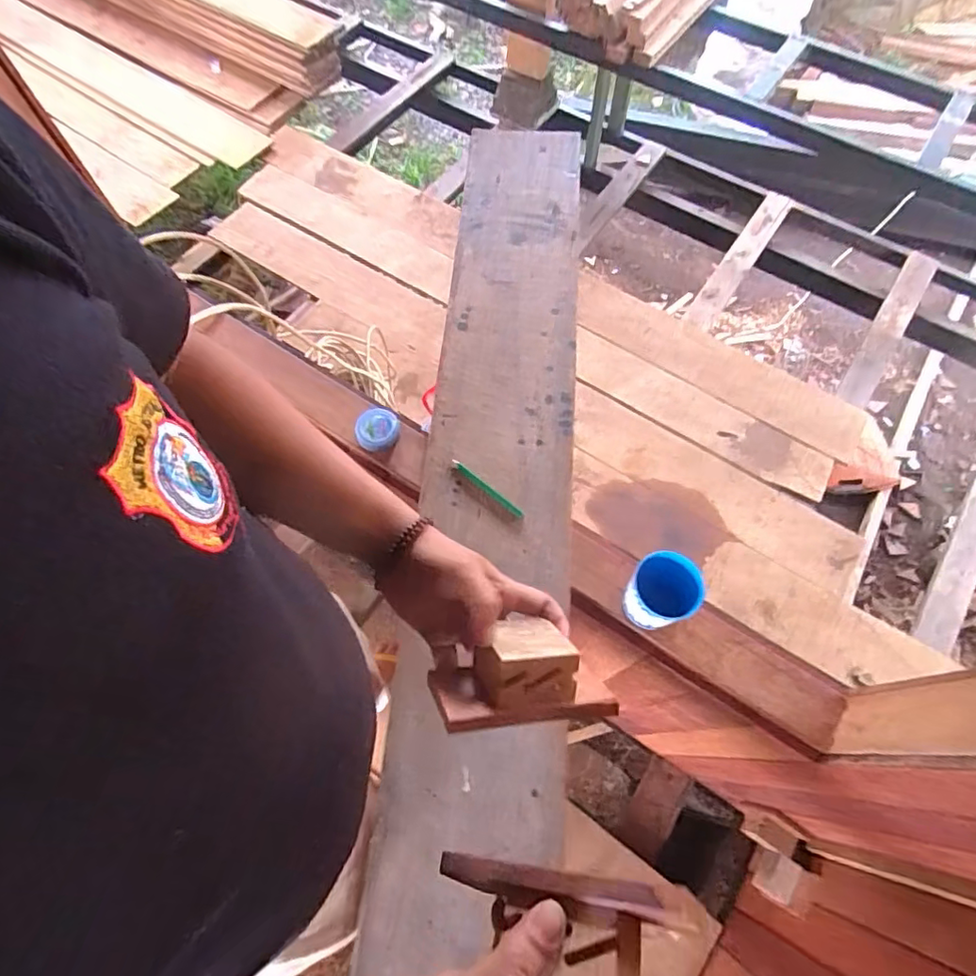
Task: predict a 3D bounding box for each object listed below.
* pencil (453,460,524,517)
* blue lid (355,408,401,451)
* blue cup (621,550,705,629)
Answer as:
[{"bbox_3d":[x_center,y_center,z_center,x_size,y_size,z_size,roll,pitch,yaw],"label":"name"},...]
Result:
[{"bbox_3d":[-0.001,0.000,0.704,0.112,0.007,0.009,40,72,16],"label":"pencil"},{"bbox_3d":[-0.146,-0.079,0.759,0.061,0.013,0.054,-33,70,-13],"label":"blue lid"},{"bbox_3d":[0.190,0.114,0.636,0.069,0.076,0.070,0,66,1],"label":"blue cup"}]

